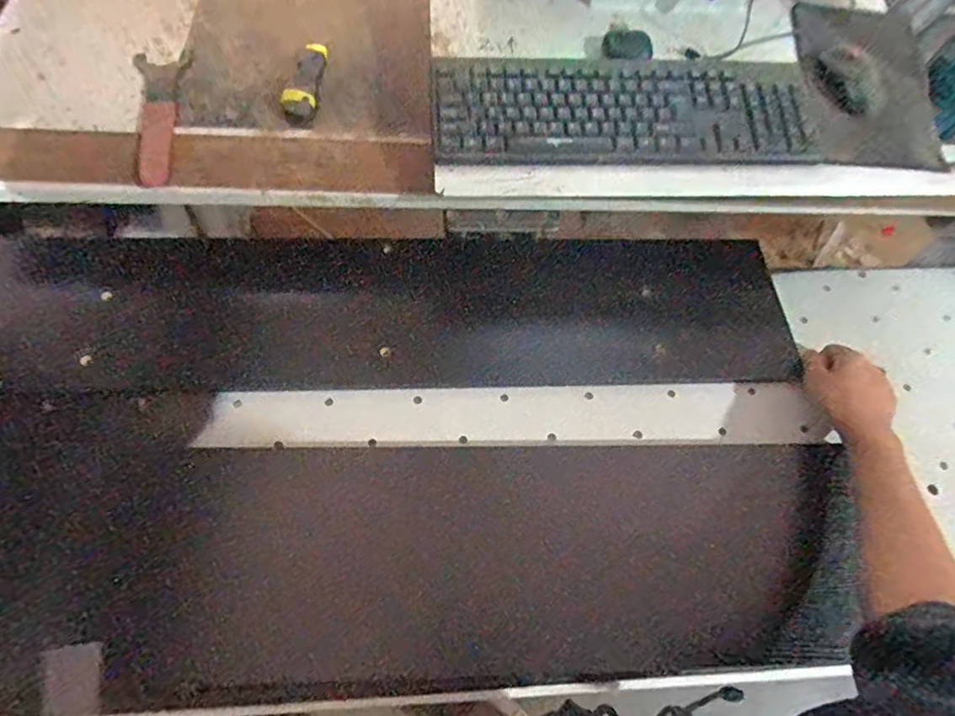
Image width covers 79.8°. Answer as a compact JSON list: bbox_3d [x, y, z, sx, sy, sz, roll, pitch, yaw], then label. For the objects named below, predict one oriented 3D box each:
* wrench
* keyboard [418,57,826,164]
[{"bbox_3d":[-0.377,-0.287,0.678,0.057,0.012,0.232,-9,62,-9],"label":"wrench"},{"bbox_3d":[0.170,-0.280,0.646,0.436,0.037,0.136,-1,61,-5],"label":"keyboard"}]

